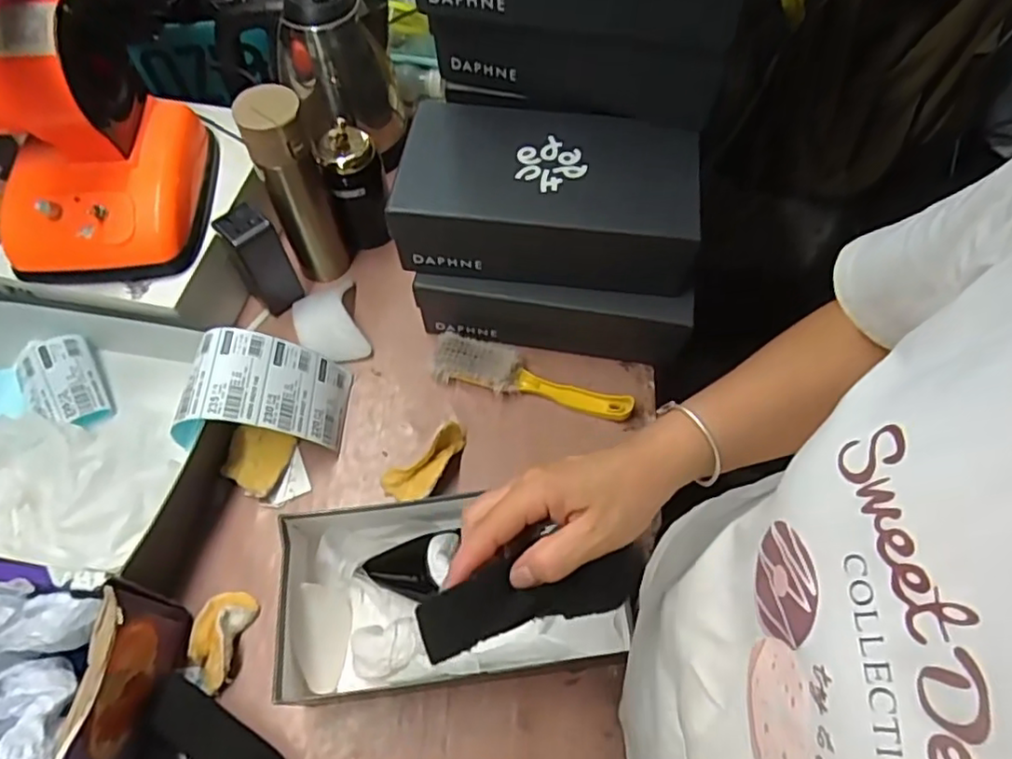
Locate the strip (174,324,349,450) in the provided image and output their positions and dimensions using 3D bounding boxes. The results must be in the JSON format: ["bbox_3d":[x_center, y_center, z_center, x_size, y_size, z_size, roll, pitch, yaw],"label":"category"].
[{"bbox_3d":[-0.256,0.012,0.669,0.156,0.090,0.097,-2,61,-1],"label":"strip"}]

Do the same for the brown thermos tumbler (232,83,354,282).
[{"bbox_3d":[-0.229,-0.206,0.721,0.067,0.241,0.060,-19,63,-10],"label":"brown thermos tumbler"}]

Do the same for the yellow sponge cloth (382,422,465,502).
[{"bbox_3d":[-0.080,0.091,0.665,0.098,0.033,0.051,-27,65,-14],"label":"yellow sponge cloth"}]

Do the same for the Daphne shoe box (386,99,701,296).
[{"bbox_3d":[0.045,-0.189,0.672,0.296,0.096,0.167,7,62,4],"label":"Daphne shoe box"}]

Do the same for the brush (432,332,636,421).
[{"bbox_3d":[0.031,-0.007,0.729,0.226,0.039,0.058,12,62,6],"label":"brush"}]

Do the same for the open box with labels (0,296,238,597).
[{"bbox_3d":[-0.462,0.064,0.671,0.326,0.114,0.267,10,62,5],"label":"open box with labels"}]

